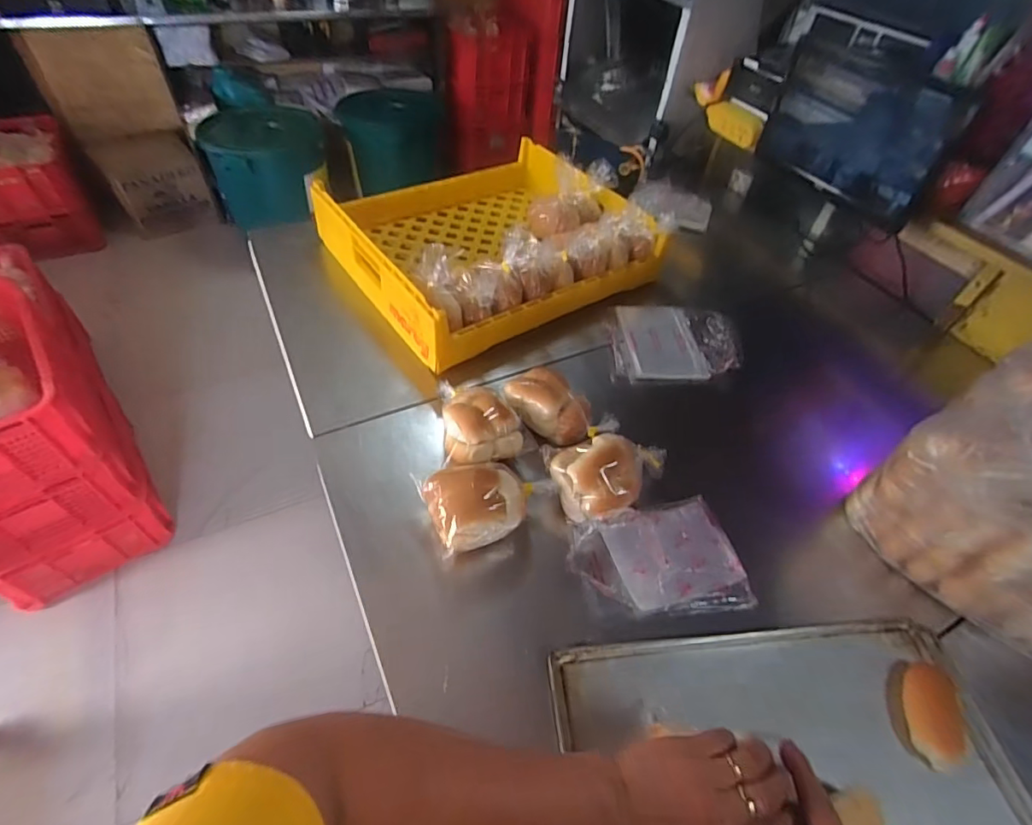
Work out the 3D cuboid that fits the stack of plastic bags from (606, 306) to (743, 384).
[{"bbox_3d":[0.292,-0.136,0.938,0.229,0.021,0.209,5,49,-1],"label":"stack of plastic bags"}]

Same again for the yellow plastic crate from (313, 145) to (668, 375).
[{"bbox_3d":[-0.051,-0.364,1.029,0.562,0.114,0.511,-28,57,-26],"label":"yellow plastic crate"}]

